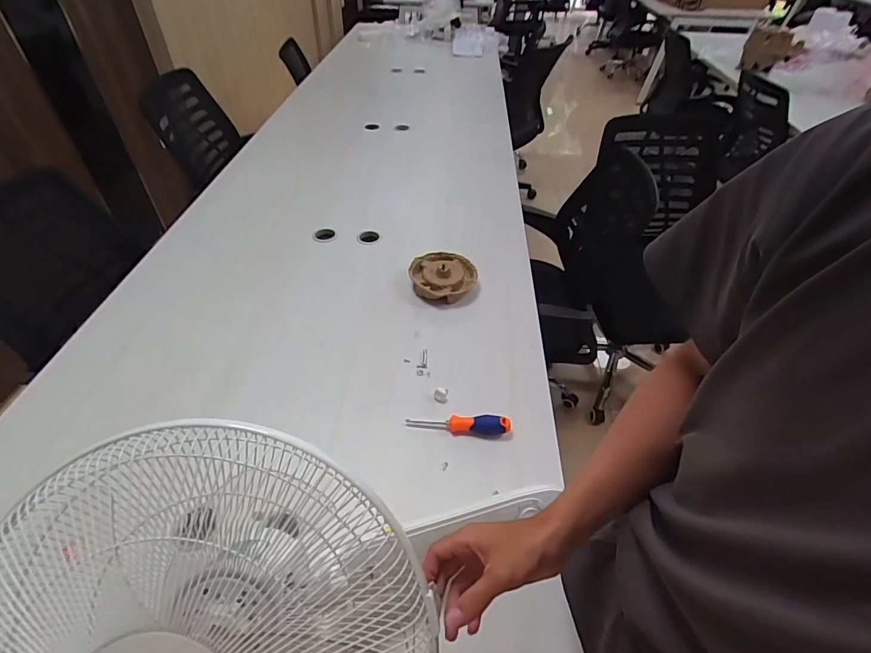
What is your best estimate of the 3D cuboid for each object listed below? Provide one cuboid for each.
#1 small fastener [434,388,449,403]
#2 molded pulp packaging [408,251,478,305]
[{"bbox_3d":[0.010,0.131,0.850,0.027,0.028,0.030,0,44,-2],"label":"small fastener"},{"bbox_3d":[0.017,-0.126,1.082,0.159,0.041,0.156,19,47,17],"label":"molded pulp packaging"}]

